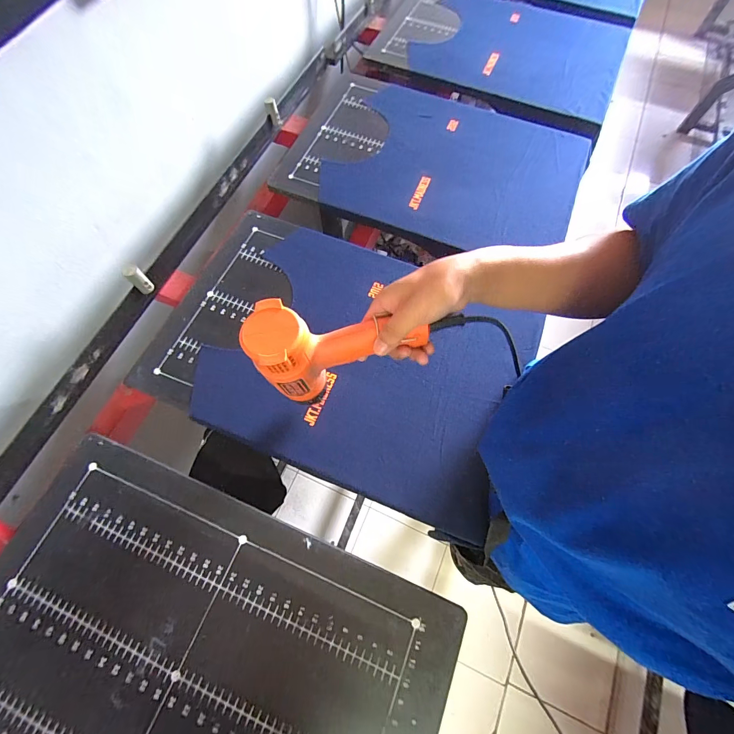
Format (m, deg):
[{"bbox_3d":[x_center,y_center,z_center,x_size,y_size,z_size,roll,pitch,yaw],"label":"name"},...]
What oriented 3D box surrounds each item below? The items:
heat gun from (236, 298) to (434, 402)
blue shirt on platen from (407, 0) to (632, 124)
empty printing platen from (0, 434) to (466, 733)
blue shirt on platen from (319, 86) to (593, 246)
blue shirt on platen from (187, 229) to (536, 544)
[{"bbox_3d":[-0.032,-0.025,0.382,0.172,0.117,0.068,-15,69,-7],"label":"heat gun"},{"bbox_3d":[0.387,-0.811,0.869,0.478,0.021,0.400,26,70,9],"label":"blue shirt on platen"},{"bbox_3d":[-0.217,0.373,0.414,0.580,0.016,0.391,21,69,8],"label":"empty printing platen"},{"bbox_3d":[0.189,-0.422,0.733,0.480,0.020,0.392,22,69,8],"label":"blue shirt on platen"},{"bbox_3d":[0.002,-0.014,0.566,0.480,0.018,0.390,23,69,8],"label":"blue shirt on platen"}]

